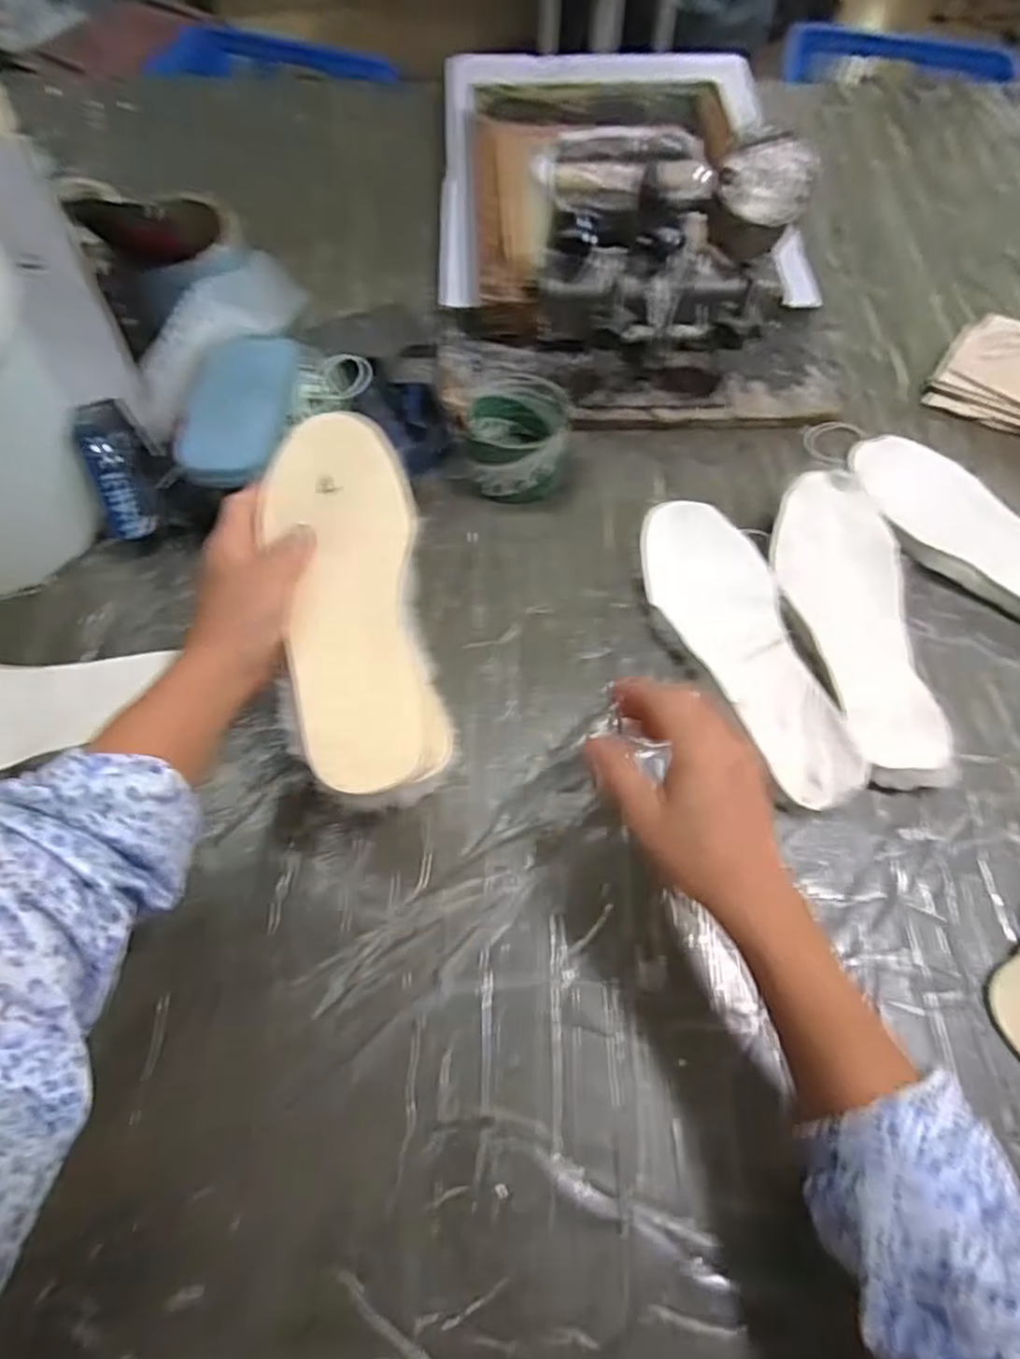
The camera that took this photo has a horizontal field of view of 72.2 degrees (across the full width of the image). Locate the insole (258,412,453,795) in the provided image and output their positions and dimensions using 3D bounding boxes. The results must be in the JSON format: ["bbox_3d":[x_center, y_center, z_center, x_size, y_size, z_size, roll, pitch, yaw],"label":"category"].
[{"bbox_3d":[-0.094,-0.055,0.413,0.082,0.032,0.242,-9,66,-7],"label":"insole"}]

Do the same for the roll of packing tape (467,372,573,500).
[{"bbox_3d":[0.006,-0.194,0.566,0.080,0.056,0.085,1,65,-2],"label":"roll of packing tape"}]

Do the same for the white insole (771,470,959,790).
[{"bbox_3d":[0.249,-0.045,0.506,0.083,0.016,0.254,-1,63,0],"label":"white insole"}]

